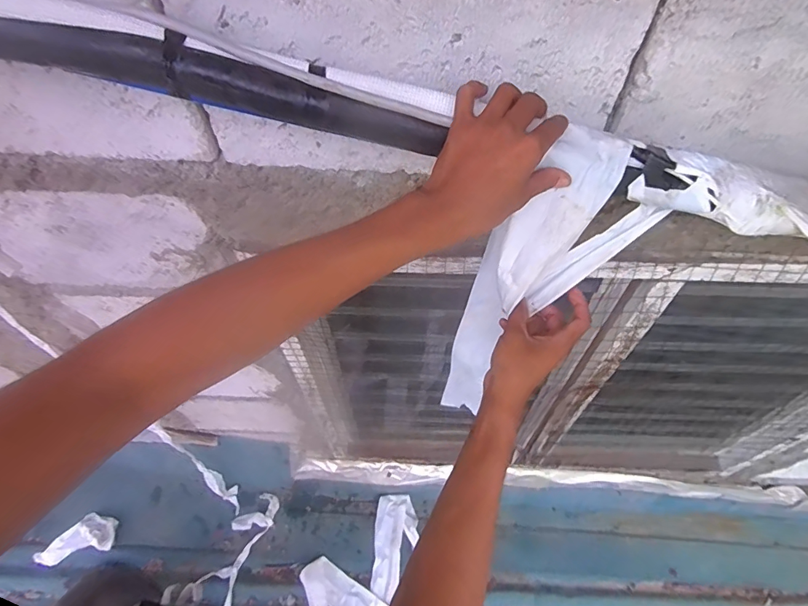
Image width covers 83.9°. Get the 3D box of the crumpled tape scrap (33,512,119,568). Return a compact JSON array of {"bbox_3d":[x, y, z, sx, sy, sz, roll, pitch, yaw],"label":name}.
[{"bbox_3d":[-0.847,0.620,1.169,0.172,0.032,0.101,-20,56,-28],"label":"crumpled tape scrap"}]

